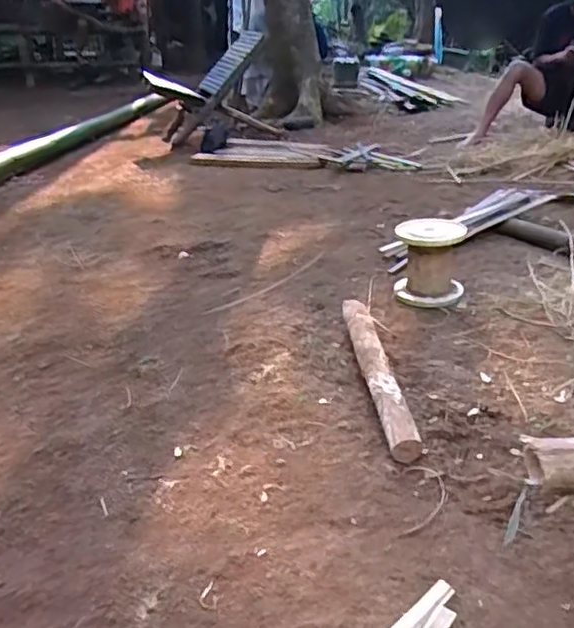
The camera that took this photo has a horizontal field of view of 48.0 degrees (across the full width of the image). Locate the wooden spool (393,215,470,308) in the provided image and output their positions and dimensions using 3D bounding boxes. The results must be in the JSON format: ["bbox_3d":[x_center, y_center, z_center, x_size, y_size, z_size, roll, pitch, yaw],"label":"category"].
[{"bbox_3d":[0.416,-0.160,1.883,0.200,0.196,0.219,6,26,12],"label":"wooden spool"}]

